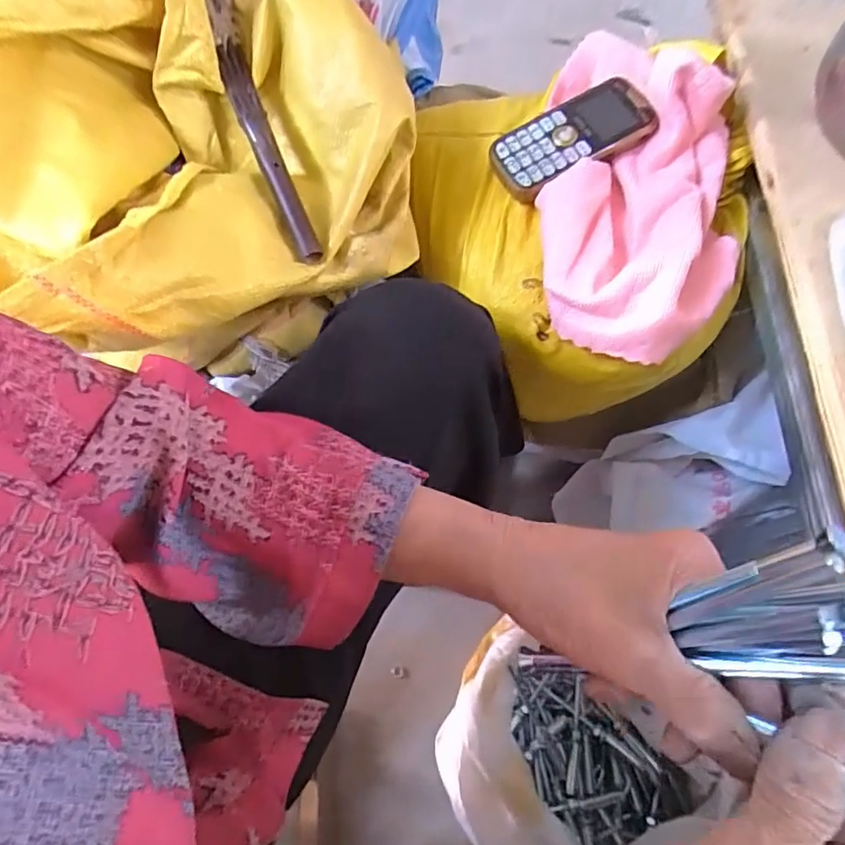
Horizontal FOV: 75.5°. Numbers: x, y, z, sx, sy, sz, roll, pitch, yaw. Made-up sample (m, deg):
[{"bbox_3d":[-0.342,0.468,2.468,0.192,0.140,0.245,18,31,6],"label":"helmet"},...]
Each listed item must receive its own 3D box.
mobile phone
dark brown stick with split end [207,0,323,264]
[{"bbox_3d":[0.123,-0.233,0.444,0.131,0.013,0.062,-31,79,-6],"label":"mobile phone"},{"bbox_3d":[-0.127,-0.246,0.395,0.032,0.027,0.272,-19,89,-6],"label":"dark brown stick with split end"}]

